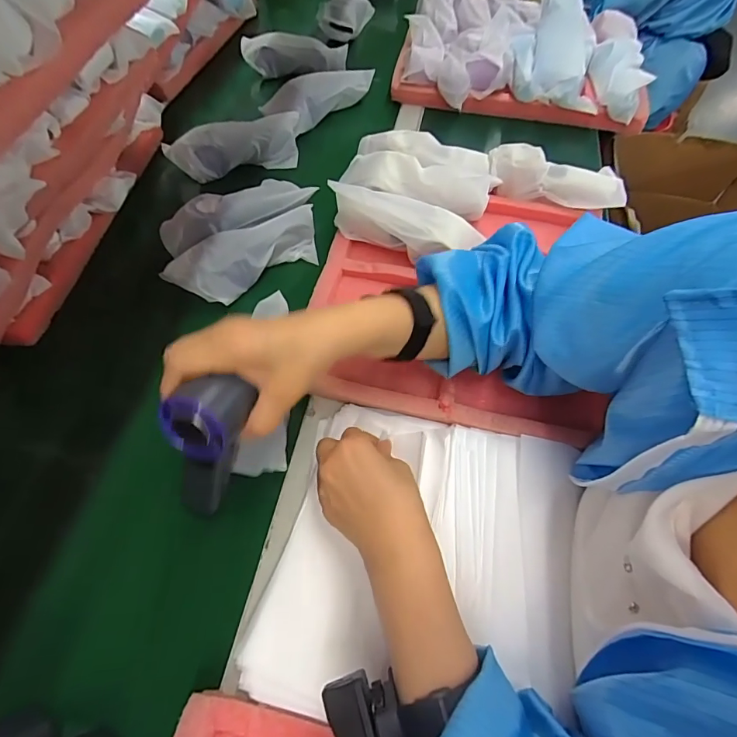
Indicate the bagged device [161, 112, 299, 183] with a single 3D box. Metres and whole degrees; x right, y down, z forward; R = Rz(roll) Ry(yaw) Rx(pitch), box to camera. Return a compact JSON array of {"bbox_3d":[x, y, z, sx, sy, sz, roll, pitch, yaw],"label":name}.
[{"bbox_3d":[-0.195,-0.330,0.649,0.193,0.071,0.044,-21,61,-13],"label":"bagged device"}]

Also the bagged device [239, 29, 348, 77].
[{"bbox_3d":[-0.138,-0.566,0.783,0.199,0.054,0.043,13,59,7],"label":"bagged device"}]

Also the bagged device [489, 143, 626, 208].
[{"bbox_3d":[0.247,-0.255,0.576,0.171,0.038,0.074,14,59,8],"label":"bagged device"}]

